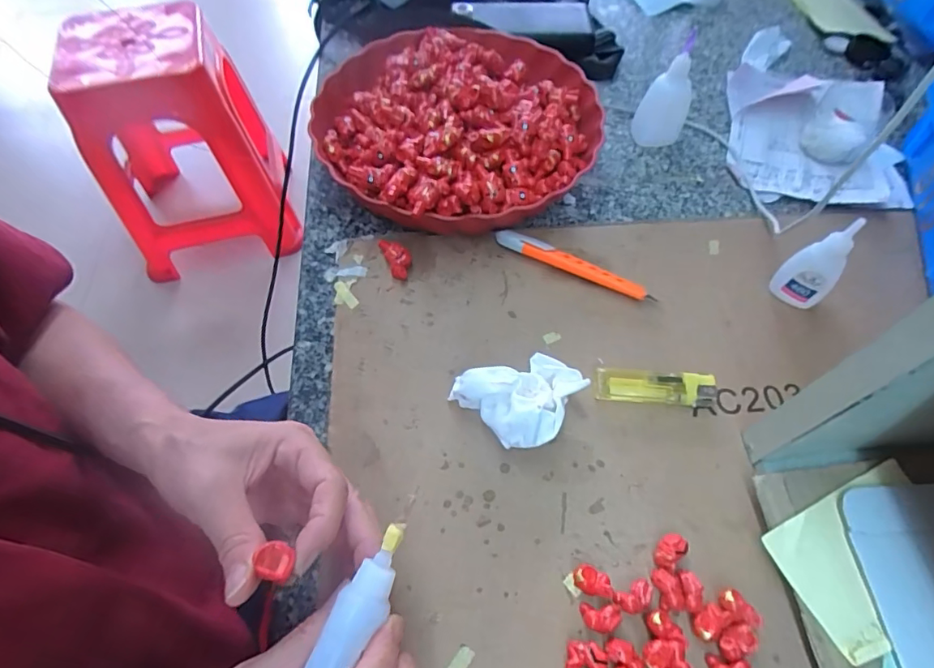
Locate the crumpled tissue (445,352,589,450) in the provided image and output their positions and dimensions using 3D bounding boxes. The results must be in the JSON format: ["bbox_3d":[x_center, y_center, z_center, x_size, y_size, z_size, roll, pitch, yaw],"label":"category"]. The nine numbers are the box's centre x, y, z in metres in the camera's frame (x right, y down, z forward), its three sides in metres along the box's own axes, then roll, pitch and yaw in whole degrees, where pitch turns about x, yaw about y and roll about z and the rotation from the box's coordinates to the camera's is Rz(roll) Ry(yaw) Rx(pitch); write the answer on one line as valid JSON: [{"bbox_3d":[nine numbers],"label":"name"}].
[{"bbox_3d":[0.035,0.038,0.330,0.065,0.030,0.065,39,66,21],"label":"crumpled tissue"}]

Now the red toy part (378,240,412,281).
[{"bbox_3d":[-0.055,-0.060,0.397,0.017,0.015,0.039,-23,61,-13],"label":"red toy part"}]

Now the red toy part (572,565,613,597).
[{"bbox_3d":[0.070,0.138,0.282,0.021,0.012,0.013,21,61,13],"label":"red toy part"}]

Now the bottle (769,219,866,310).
[{"bbox_3d":[0.248,-0.049,0.358,0.018,0.073,0.034,-37,65,-20],"label":"bottle"}]

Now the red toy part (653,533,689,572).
[{"bbox_3d":[0.116,0.125,0.290,0.014,0.012,0.021,40,67,22],"label":"red toy part"}]

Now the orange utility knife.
[{"bbox_3d":[0.082,-0.054,0.393,0.126,0.016,0.014,23,62,13],"label":"orange utility knife"}]

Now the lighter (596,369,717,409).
[{"bbox_3d":[0.127,0.037,0.344,0.078,0.010,0.022,4,59,3],"label":"lighter"}]

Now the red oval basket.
[{"bbox_3d":[-0.005,-0.185,0.446,0.237,0.064,0.244,40,67,22],"label":"red oval basket"}]

